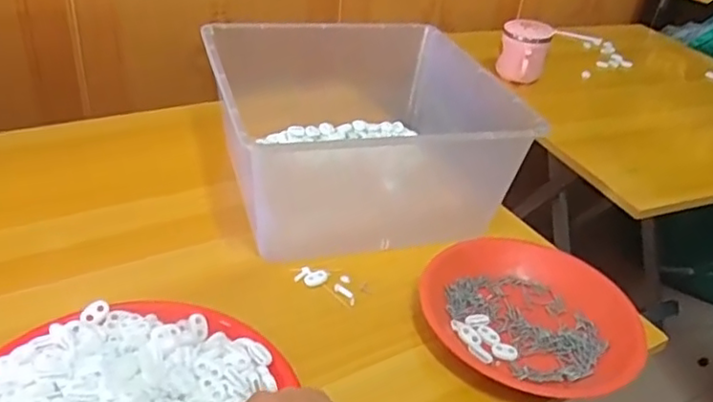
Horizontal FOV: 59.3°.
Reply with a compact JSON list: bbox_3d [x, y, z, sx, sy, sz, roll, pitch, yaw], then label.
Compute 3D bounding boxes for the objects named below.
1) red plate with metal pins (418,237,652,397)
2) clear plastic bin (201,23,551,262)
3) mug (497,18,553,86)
[{"bbox_3d":[0.162,0.098,0.581,0.195,0.035,0.171,14,35,11],"label":"red plate with metal pins"},{"bbox_3d":[-0.005,-0.083,0.695,0.273,0.136,0.260,-6,37,-17],"label":"clear plastic bin"},{"bbox_3d":[0.274,-0.247,1.025,0.074,0.088,0.074,14,35,11],"label":"mug"}]

